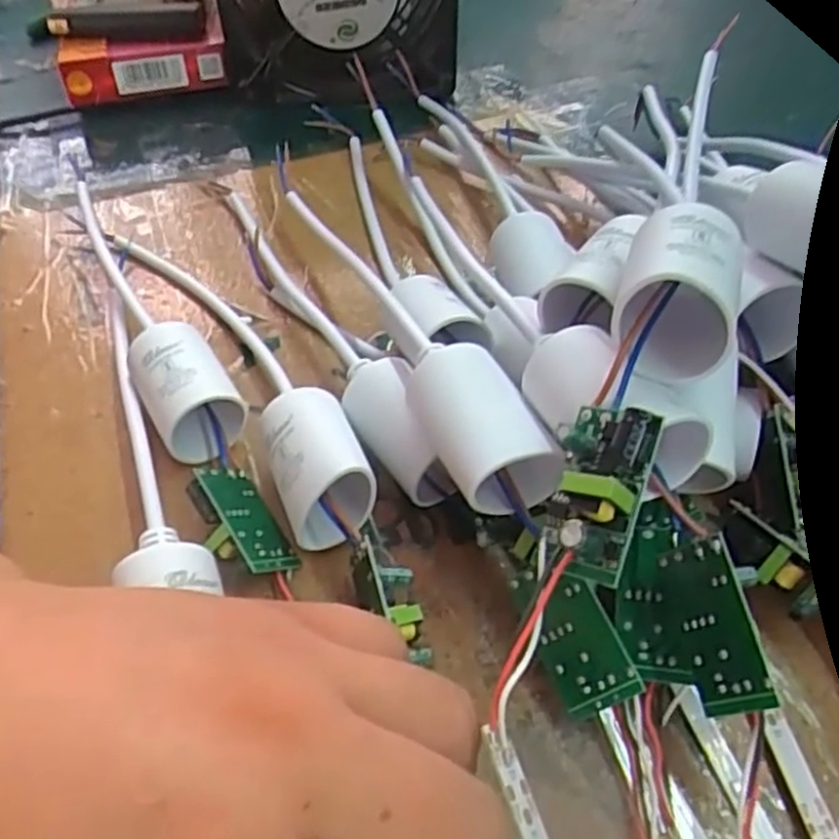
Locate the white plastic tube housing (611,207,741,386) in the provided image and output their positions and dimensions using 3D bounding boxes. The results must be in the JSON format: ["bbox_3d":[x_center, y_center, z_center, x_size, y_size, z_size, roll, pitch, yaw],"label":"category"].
[{"bbox_3d":[0.062,-0.032,0.180,0.026,0.024,0.041,13,52,13],"label":"white plastic tube housing"}]

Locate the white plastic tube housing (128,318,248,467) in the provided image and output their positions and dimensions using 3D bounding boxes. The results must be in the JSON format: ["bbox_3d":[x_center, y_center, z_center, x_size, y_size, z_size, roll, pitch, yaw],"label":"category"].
[{"bbox_3d":[-0.080,-0.010,0.252,0.026,0.027,0.043,-31,55,-22],"label":"white plastic tube housing"}]

